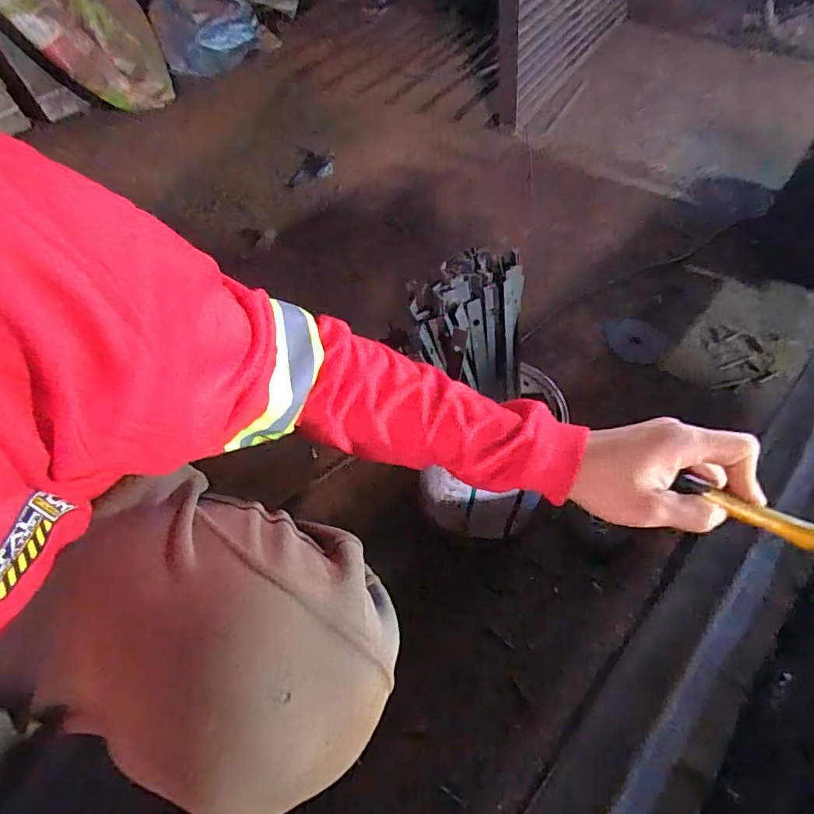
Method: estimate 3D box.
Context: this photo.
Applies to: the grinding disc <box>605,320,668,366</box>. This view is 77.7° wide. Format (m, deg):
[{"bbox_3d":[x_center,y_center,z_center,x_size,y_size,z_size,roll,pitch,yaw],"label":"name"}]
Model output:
[{"bbox_3d":[0.409,-0.118,0.896,0.100,0.009,0.113,-4,48,-2],"label":"grinding disc"}]

